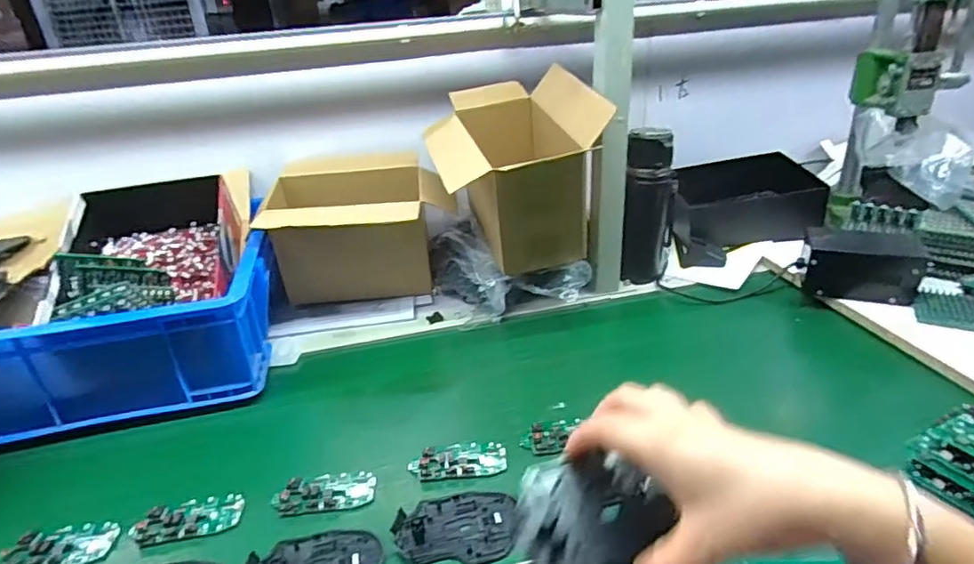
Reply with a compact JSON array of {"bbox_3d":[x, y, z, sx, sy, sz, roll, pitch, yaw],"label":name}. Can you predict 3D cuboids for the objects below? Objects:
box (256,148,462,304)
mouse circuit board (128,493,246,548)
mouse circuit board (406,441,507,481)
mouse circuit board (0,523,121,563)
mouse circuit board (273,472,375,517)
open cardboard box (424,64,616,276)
[{"bbox_3d":[-0.215,-0.081,0.899,0.245,0.188,0.175,-3,27,2],"label":"box"},{"bbox_3d":[-0.288,0.226,0.536,0.097,0.007,0.045,-7,28,-6],"label":"mouse circuit board"},{"bbox_3d":[-0.029,0.185,0.581,0.098,0.010,0.045,-5,27,-3],"label":"mouse circuit board"},{"bbox_3d":[-0.395,0.244,0.514,0.093,0.007,0.048,-7,28,-7],"label":"mouse circuit board"},{"bbox_3d":[-0.161,0.208,0.554,0.098,0.010,0.046,-6,27,-4],"label":"mouse circuit board"},{"bbox_3d":[0.035,-0.163,0.829,0.228,0.224,0.261,-5,27,-3],"label":"open cardboard box"}]

